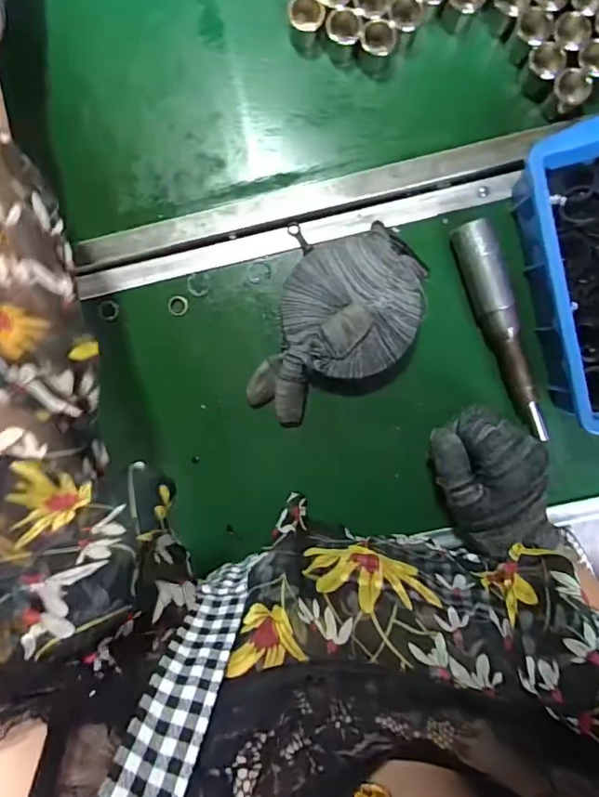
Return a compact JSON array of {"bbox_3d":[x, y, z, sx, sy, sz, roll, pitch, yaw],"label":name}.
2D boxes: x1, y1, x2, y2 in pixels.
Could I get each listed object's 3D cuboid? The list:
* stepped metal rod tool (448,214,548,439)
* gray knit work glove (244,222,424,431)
[{"bbox_3d":[0.154,-0.050,0.394,0.024,0.021,0.168,-20,96,4],"label":"stepped metal rod tool"},{"bbox_3d":[0.025,-0.055,0.391,0.161,0.032,0.097,-43,94,6],"label":"gray knit work glove"}]

